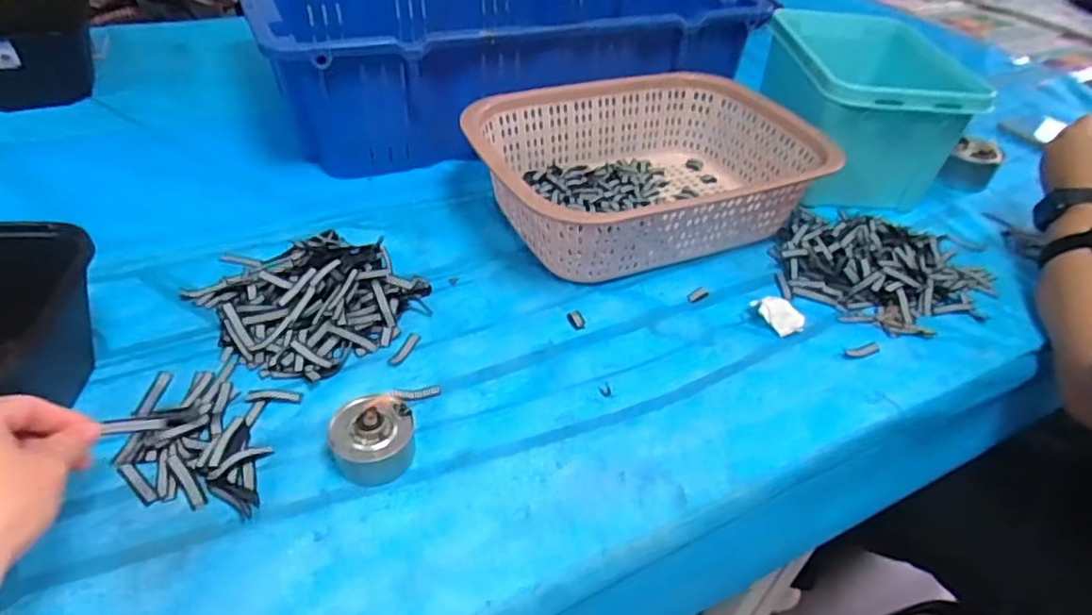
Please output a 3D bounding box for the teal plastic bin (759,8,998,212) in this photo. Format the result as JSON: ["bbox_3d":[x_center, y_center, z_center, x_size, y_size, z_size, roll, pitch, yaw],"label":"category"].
[{"bbox_3d":[0.368,-0.235,0.750,0.165,0.137,0.225,0,41,-6],"label":"teal plastic bin"}]

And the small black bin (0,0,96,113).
[{"bbox_3d":[-0.692,-0.332,0.831,0.191,0.100,0.158,-22,48,-25],"label":"small black bin"}]

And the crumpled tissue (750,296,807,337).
[{"bbox_3d":[0.214,0.005,0.583,0.024,0.019,0.050,-21,47,-27],"label":"crumpled tissue"}]

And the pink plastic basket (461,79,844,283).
[{"bbox_3d":[0.100,-0.153,0.694,0.352,0.097,0.254,-12,44,-19],"label":"pink plastic basket"}]

